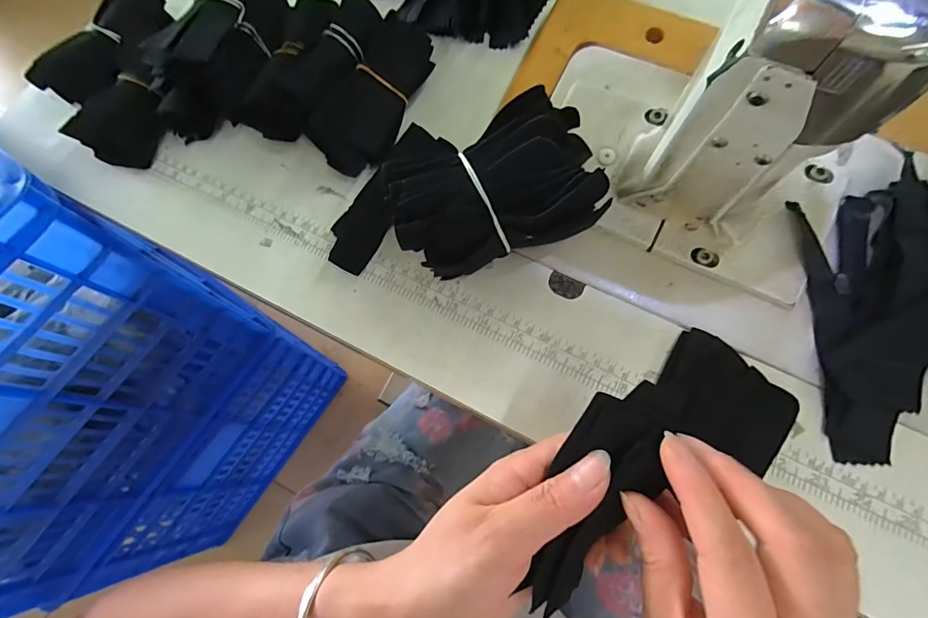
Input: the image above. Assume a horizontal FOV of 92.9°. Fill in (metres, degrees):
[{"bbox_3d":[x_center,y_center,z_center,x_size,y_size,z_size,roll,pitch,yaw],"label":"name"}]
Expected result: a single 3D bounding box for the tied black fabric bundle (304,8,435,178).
[{"bbox_3d":[-0.069,-0.169,0.351,0.053,0.034,0.135,20,74,9],"label":"tied black fabric bundle"}]

